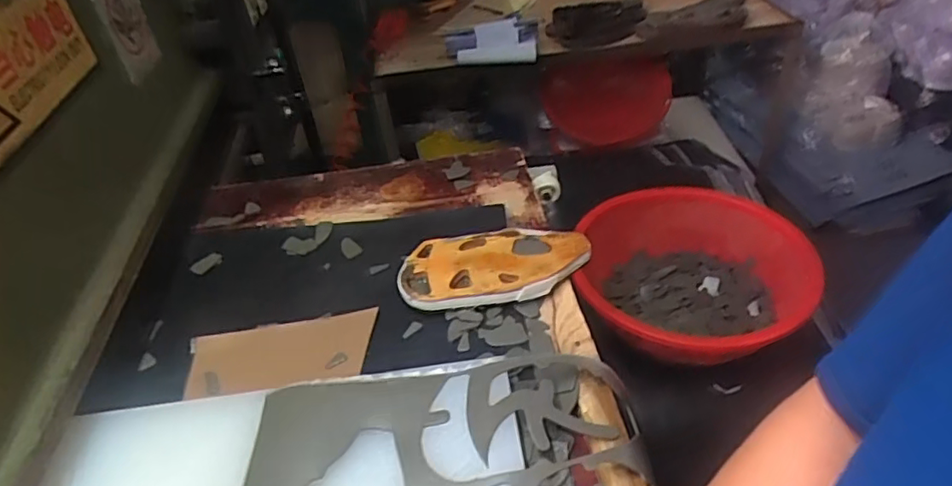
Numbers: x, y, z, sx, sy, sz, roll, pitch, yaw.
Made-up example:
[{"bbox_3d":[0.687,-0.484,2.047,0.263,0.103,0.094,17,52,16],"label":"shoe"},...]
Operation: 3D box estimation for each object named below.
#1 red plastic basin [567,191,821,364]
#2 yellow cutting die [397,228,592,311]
[{"bbox_3d":[0.371,0.068,1.045,0.402,0.157,0.363,-1,38,2],"label":"red plastic basin"},{"bbox_3d":[0.022,0.028,0.692,0.214,0.031,0.105,-3,39,-1],"label":"yellow cutting die"}]

